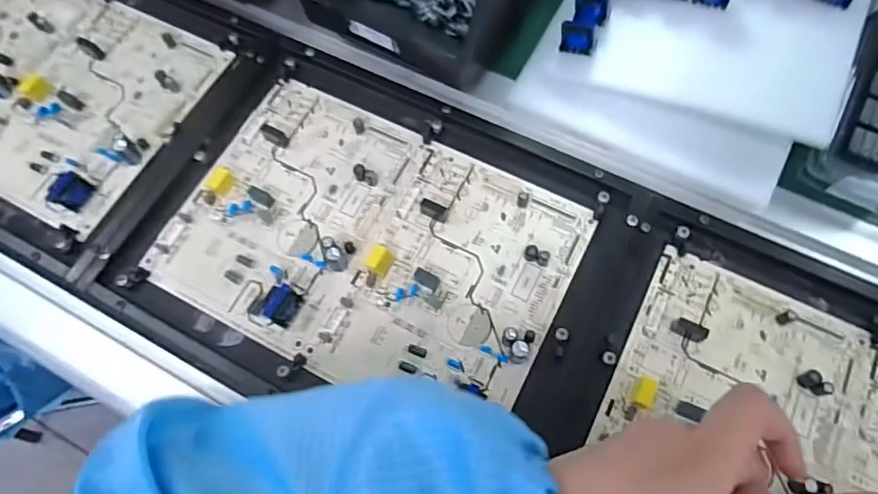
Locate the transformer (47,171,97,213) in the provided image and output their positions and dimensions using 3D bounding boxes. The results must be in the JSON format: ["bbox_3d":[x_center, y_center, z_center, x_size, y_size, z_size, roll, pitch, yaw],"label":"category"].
[{"bbox_3d":[-0.286,-0.043,0.424,0.020,0.020,0.026,27,71,12],"label":"transformer"}]

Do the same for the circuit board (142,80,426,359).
[{"bbox_3d":[-0.115,-0.034,0.421,0.140,0.019,0.196,24,70,11],"label":"circuit board"}]

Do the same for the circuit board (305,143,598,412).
[{"bbox_3d":[0.014,0.023,0.392,0.143,0.020,0.187,25,70,11],"label":"circuit board"}]

